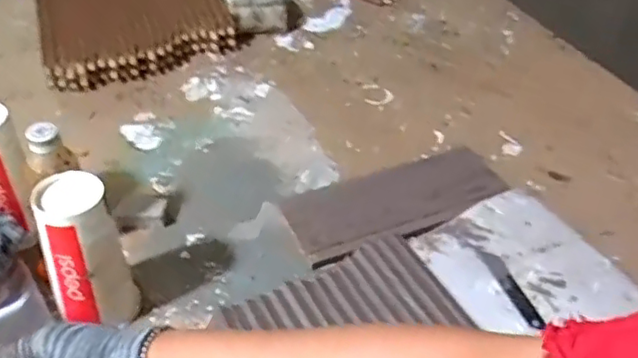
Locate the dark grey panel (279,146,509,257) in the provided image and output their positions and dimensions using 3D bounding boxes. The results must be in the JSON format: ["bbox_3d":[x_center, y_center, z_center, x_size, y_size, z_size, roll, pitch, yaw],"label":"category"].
[{"bbox_3d":[0.109,0.018,0.821,0.311,0.014,0.129,-17,46,-23],"label":"dark grey panel"}]

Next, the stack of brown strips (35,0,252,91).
[{"bbox_3d":[-0.292,-0.262,1.012,0.322,0.133,0.148,-21,48,-26],"label":"stack of brown strips"}]

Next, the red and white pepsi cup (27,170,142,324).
[{"bbox_3d":[-0.233,0.076,0.623,0.078,0.164,0.069,-13,45,-19],"label":"red and white pepsi cup"}]

